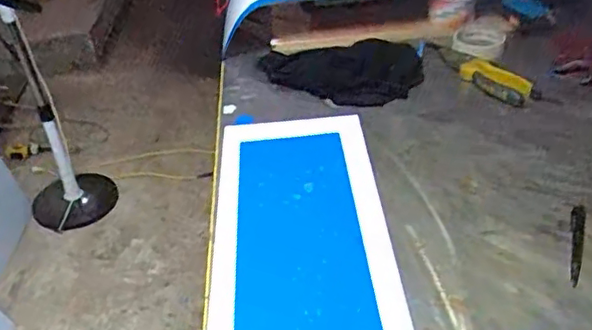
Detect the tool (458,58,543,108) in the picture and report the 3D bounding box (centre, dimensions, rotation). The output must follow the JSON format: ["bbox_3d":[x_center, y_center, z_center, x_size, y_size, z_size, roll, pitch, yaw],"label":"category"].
[{"bbox_3d":[0.314,-0.129,0.950,0.059,0.032,0.119,-24,39,-25],"label":"tool"}]

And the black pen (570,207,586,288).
[{"bbox_3d":[0.303,0.082,0.658,0.014,0.010,0.139,11,38,22],"label":"black pen"}]

